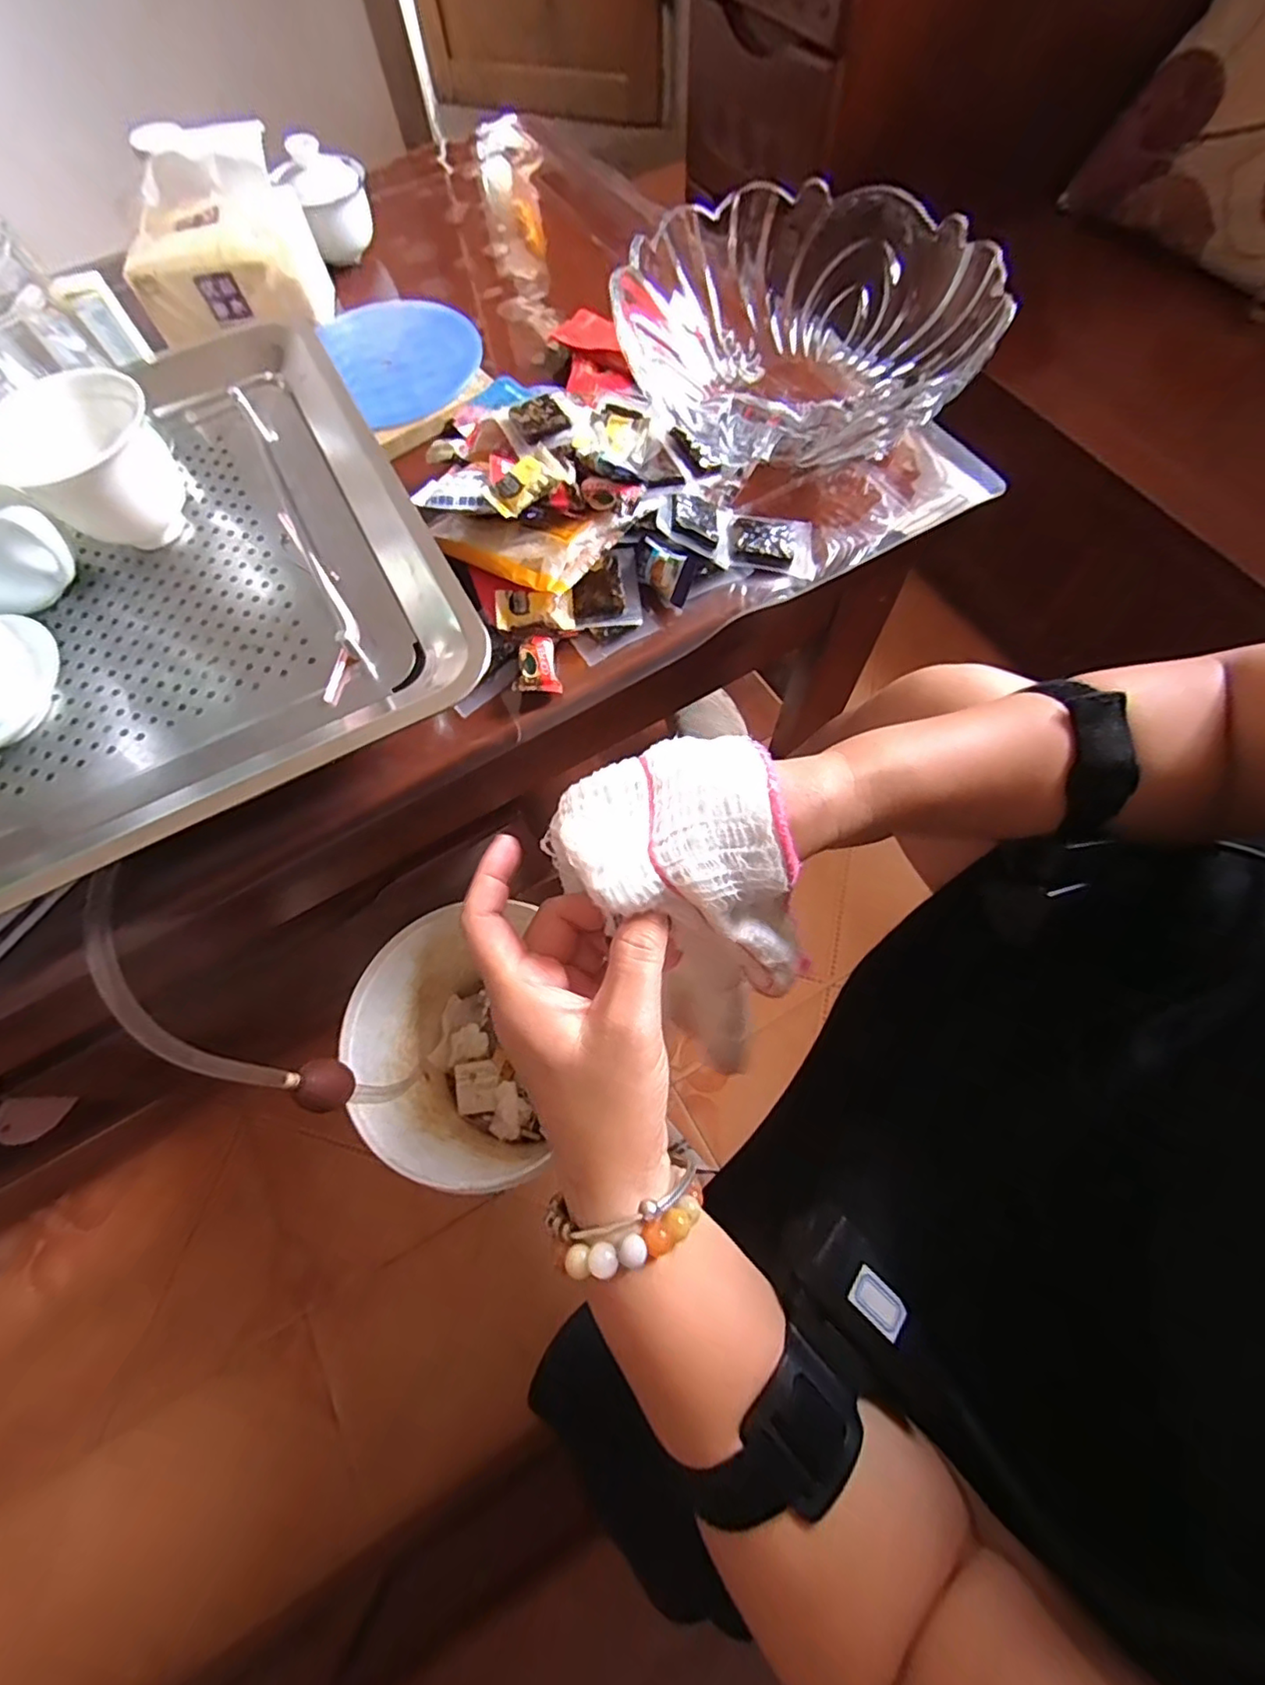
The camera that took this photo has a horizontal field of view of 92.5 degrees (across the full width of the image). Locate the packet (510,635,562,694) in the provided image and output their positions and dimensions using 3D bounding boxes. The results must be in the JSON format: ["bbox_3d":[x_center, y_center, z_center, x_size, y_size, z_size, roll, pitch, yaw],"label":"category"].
[{"bbox_3d":[-0.061,-0.111,0.380,0.027,0.014,0.039,-9,68,-1],"label":"packet"}]

